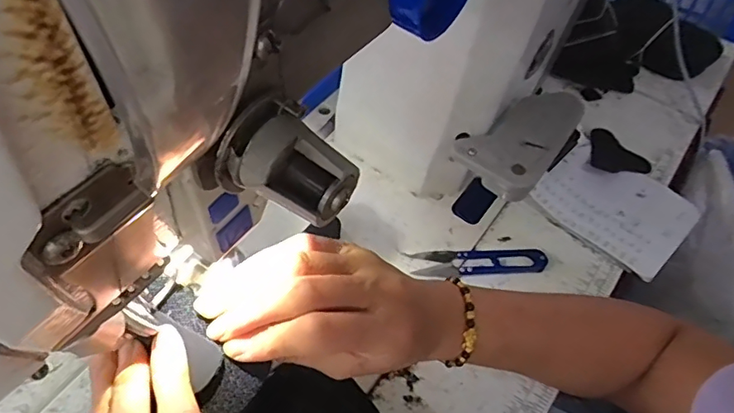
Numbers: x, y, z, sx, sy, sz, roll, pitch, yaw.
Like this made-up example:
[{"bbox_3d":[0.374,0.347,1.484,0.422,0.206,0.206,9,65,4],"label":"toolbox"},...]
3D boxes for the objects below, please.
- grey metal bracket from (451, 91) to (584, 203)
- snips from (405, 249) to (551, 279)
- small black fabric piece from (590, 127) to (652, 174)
[{"bbox_3d":[0.127,-0.060,0.435,0.068,0.025,0.111,32,62,22],"label":"grey metal bracket"},{"bbox_3d":[0.097,0.049,0.459,0.116,0.007,0.024,-3,55,0],"label":"snips"},{"bbox_3d":[0.244,-0.050,0.521,0.047,0.009,0.064,-35,61,-20],"label":"small black fabric piece"}]

